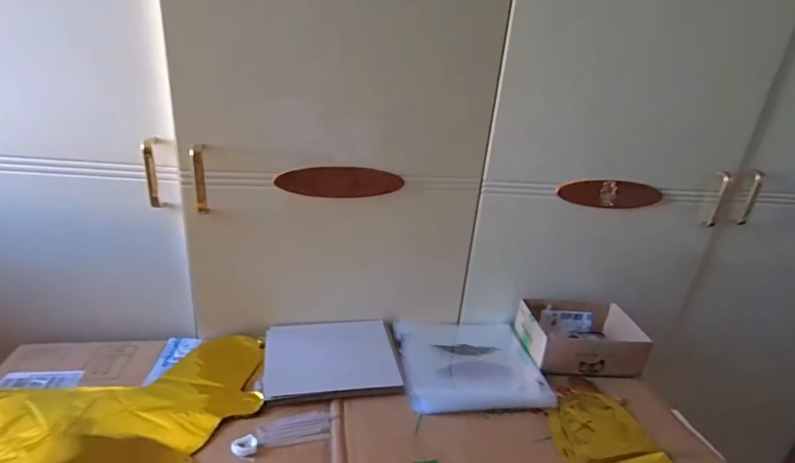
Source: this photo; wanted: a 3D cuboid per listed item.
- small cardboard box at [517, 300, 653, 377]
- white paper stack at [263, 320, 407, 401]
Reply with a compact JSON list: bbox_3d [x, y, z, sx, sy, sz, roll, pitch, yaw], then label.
[{"bbox_3d":[0.314,0.179,0.765,0.190,0.062,0.136,5,25,-5],"label":"small cardboard box"},{"bbox_3d":[-0.102,0.193,0.680,0.191,0.010,0.155,0,26,-15],"label":"white paper stack"}]

